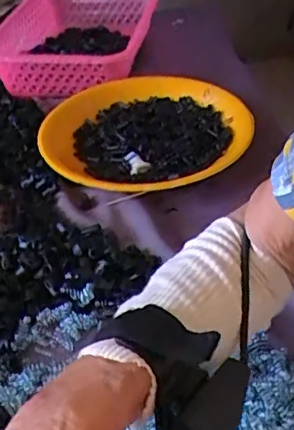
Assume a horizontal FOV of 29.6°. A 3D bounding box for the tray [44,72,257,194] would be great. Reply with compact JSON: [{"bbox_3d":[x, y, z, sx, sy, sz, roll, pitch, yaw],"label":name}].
[{"bbox_3d":[0.002,-0.102,0.662,0.228,0.028,0.233,26,49,31],"label":"tray"}]

